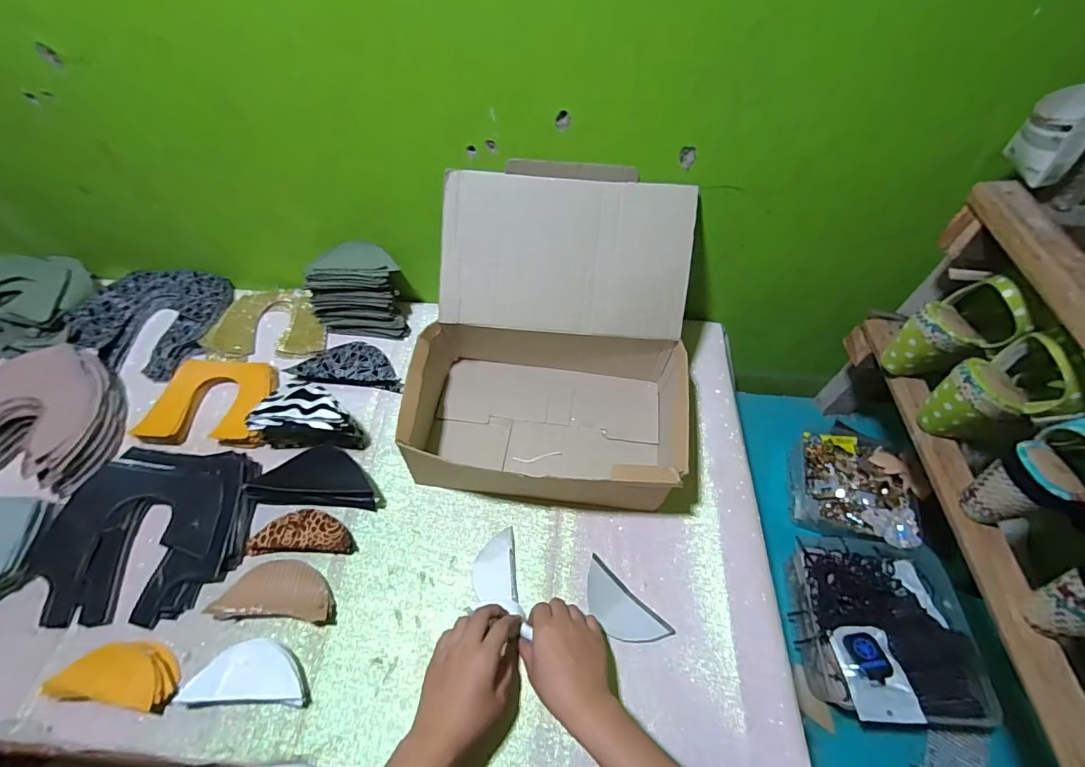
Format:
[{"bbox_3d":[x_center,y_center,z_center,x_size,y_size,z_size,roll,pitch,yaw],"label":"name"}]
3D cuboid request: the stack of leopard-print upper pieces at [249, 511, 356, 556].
[{"bbox_3d":[-0.284,0.177,0.550,0.118,0.022,0.047,1,55,-3],"label":"stack of leopard-print upper pieces"}]

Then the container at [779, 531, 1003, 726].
[{"bbox_3d":[0.440,0.308,0.595,0.201,0.074,0.210,8,55,2],"label":"container"}]

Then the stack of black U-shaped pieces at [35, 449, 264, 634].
[{"bbox_3d":[-0.454,0.169,0.532,0.212,0.036,0.185,0,55,-3],"label":"stack of black U-shaped pieces"}]

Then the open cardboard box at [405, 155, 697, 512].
[{"bbox_3d":[0.017,-0.049,0.583,0.339,0.248,0.331,7,55,1],"label":"open cardboard box"}]

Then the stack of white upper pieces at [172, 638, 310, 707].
[{"bbox_3d":[-0.290,0.289,0.464,0.112,0.024,0.055,2,55,-2],"label":"stack of white upper pieces"}]

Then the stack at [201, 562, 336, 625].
[{"bbox_3d":[-0.289,0.228,0.509,0.123,0.025,0.057,4,55,-1],"label":"stack"}]

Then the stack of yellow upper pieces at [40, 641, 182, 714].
[{"bbox_3d":[-0.425,0.290,0.465,0.123,0.020,0.054,7,55,1],"label":"stack of yellow upper pieces"}]

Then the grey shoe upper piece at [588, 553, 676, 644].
[{"bbox_3d":[0.086,0.252,0.518,0.108,0.017,0.048,40,62,22],"label":"grey shoe upper piece"}]

